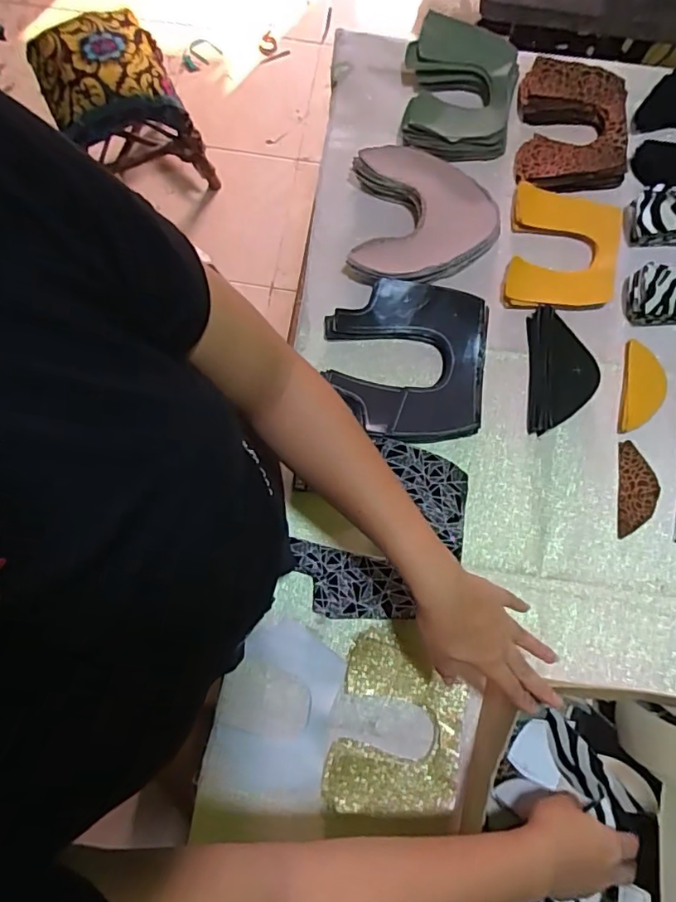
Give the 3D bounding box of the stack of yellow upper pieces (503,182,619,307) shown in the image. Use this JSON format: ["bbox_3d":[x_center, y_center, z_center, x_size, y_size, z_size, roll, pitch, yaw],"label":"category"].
[{"bbox_3d":[0.268,-0.243,0.644,0.124,0.023,0.155,9,79,2],"label":"stack of yellow upper pieces"}]

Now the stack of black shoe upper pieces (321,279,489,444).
[{"bbox_3d":[0.077,-0.102,0.621,0.179,0.037,0.182,5,79,2],"label":"stack of black shoe upper pieces"}]

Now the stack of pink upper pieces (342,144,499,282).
[{"bbox_3d":[0.103,-0.277,0.645,0.174,0.049,0.169,5,79,1],"label":"stack of pink upper pieces"}]

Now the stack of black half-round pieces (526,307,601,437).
[{"bbox_3d":[0.258,-0.092,0.622,0.070,0.029,0.141,2,79,1],"label":"stack of black half-round pieces"}]

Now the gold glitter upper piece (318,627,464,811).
[{"bbox_3d":[0.062,0.283,0.551,0.125,0.010,0.165,9,76,10],"label":"gold glitter upper piece"}]

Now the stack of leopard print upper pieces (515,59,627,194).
[{"bbox_3d":[0.295,-0.411,0.680,0.128,0.035,0.166,4,79,1],"label":"stack of leopard print upper pieces"}]

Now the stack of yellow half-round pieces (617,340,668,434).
[{"bbox_3d":[0.352,-0.073,0.616,0.045,0.015,0.106,9,79,2],"label":"stack of yellow half-round pieces"}]

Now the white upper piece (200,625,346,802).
[{"bbox_3d":[-0.066,0.274,0.559,0.117,0.013,0.176,13,80,3],"label":"white upper piece"}]

